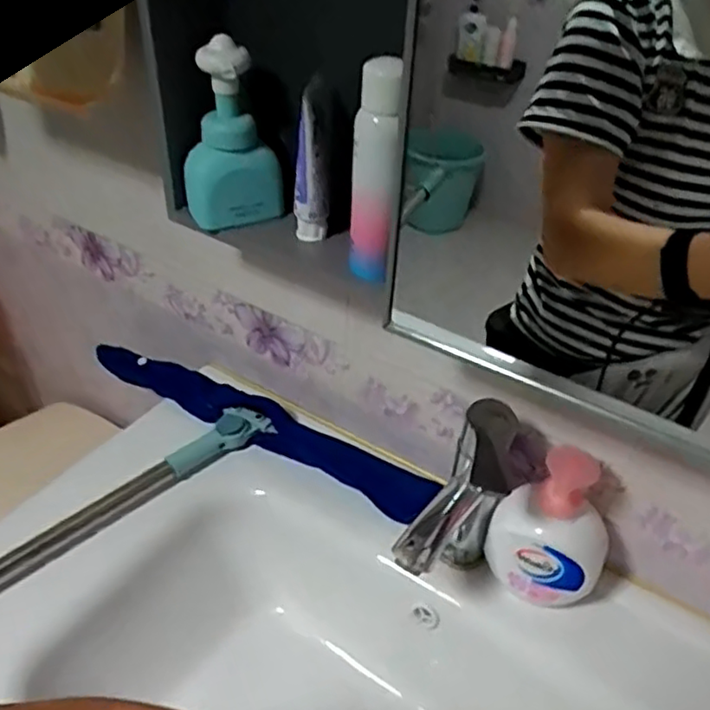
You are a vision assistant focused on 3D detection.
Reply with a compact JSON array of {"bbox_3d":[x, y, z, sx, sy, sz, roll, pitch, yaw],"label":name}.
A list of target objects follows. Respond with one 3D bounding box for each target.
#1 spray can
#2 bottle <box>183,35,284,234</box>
[{"bbox_3d":[0.014,-0.133,0.499,0.031,0.162,0.040,5,38,1],"label":"spray can"},{"bbox_3d":[-0.109,-0.190,0.584,0.087,0.149,0.044,-4,39,-11],"label":"bottle"}]

